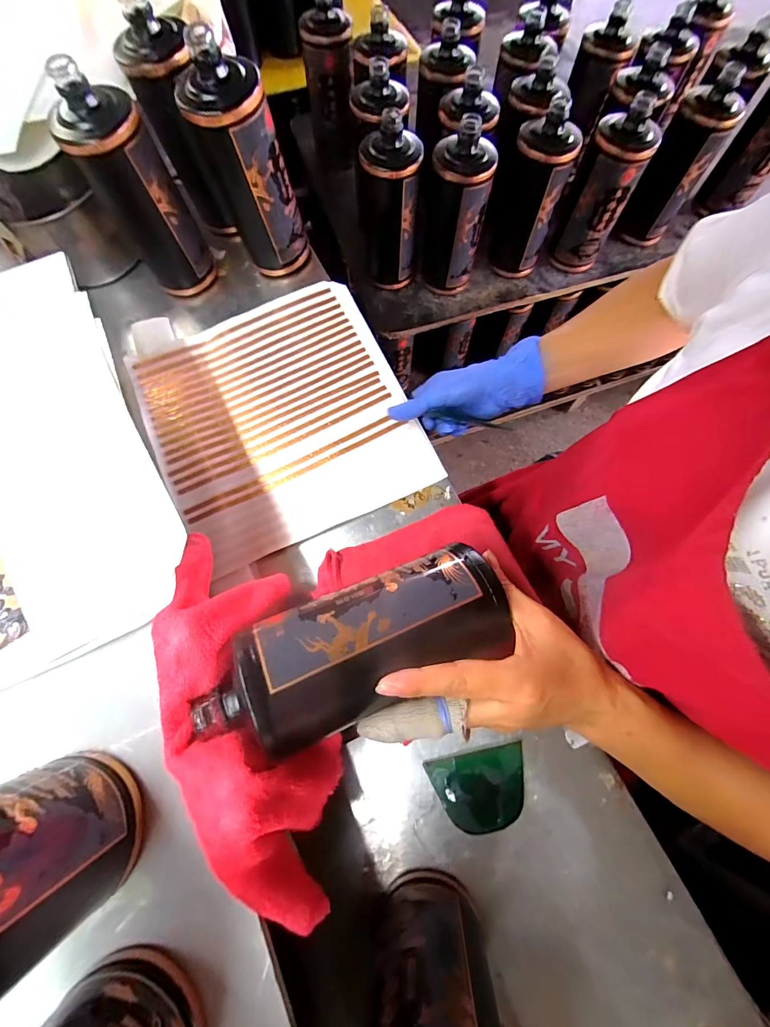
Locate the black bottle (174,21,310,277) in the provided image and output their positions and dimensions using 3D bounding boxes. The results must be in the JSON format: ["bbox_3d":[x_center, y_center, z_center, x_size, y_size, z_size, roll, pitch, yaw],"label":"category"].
[{"bbox_3d":[-0.144,-0.356,0.411,0.063,0.178,0.081,42,76,13],"label":"black bottle"}]

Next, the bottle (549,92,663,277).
[{"bbox_3d":[0.304,-0.452,0.547,0.077,0.177,0.067,23,72,7],"label":"bottle"}]

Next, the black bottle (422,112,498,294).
[{"bbox_3d":[0.097,-0.414,0.529,0.076,0.192,0.076,11,71,3],"label":"black bottle"}]

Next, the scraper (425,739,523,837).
[{"bbox_3d":[0.079,0.227,0.314,0.079,0.005,0.055,-12,71,1],"label":"scraper"}]

